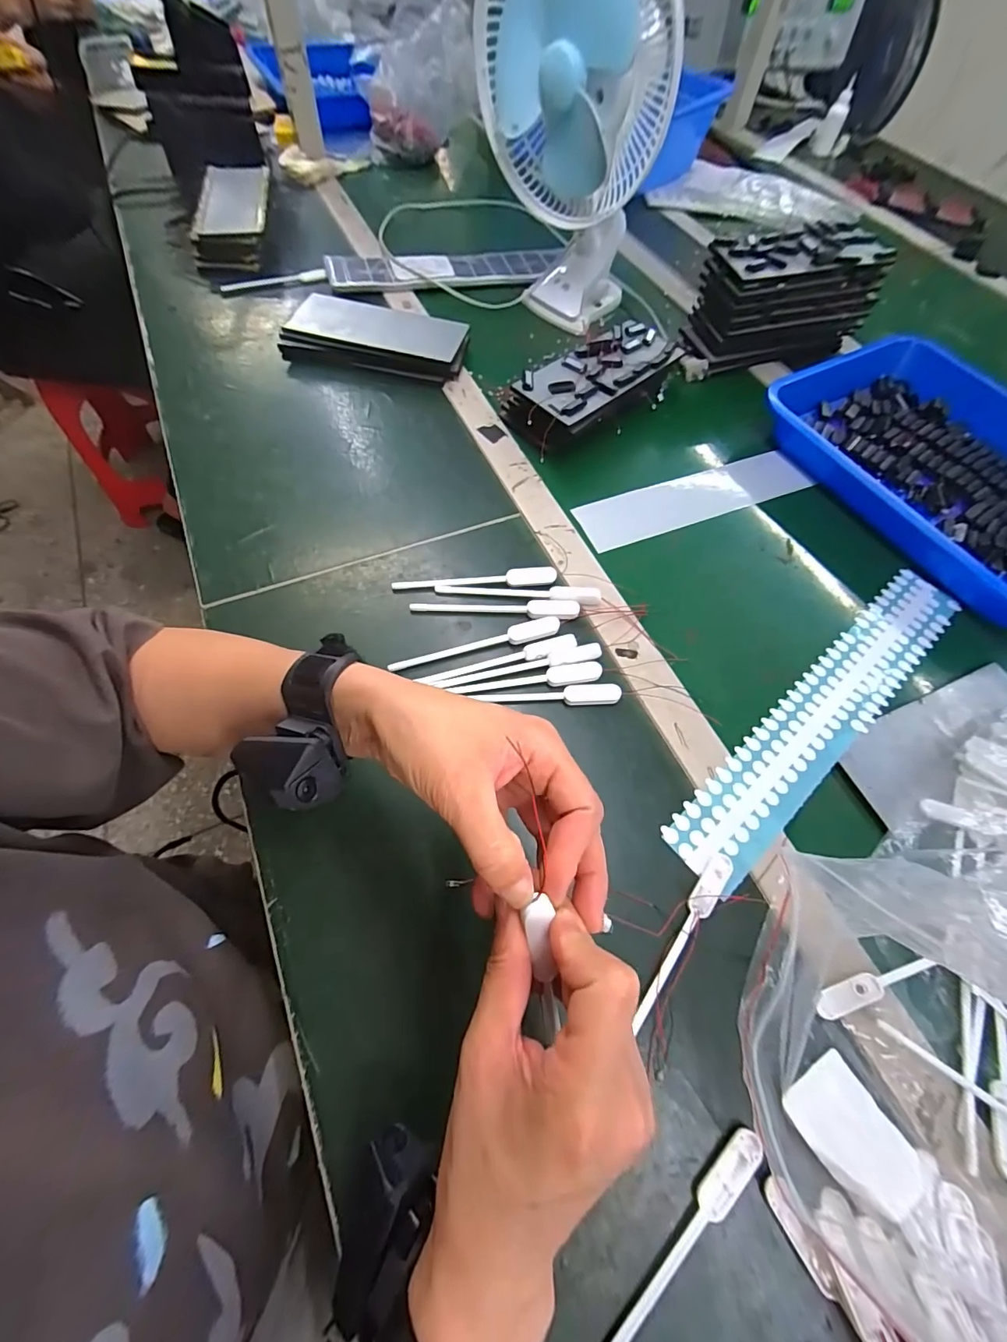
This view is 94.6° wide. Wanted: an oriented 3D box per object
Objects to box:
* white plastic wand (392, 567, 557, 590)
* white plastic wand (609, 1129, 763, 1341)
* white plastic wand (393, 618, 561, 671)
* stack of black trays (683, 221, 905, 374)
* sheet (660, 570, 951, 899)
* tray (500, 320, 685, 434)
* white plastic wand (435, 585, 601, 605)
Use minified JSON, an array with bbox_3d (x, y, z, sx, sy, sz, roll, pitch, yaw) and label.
[{"bbox_3d":[-0.026,-0.083,0.417,0.144,0.011,0.017,-1,63,-4],"label":"white plastic wand"},{"bbox_3d":[0.083,0.296,0.231,0.143,0.006,0.016,-37,71,-19],"label":"white plastic wand"},{"bbox_3d":[-0.022,-0.021,0.383,0.144,0.005,0.018,-15,65,-10],"label":"white plastic wand"},{"bbox_3d":[0.344,-0.457,0.574,0.215,0.106,0.082,-11,65,-9],"label":"stack of black trays"},{"bbox_3d":[0.273,0.029,0.388,0.377,0.004,0.061,-37,68,-20],"label":"sheet"},{"bbox_3d":[0.100,-0.312,0.516,0.205,0.057,0.098,-34,70,-18],"label":"tray"},{"bbox_3d":[0.013,-0.069,0.408,0.145,0.007,0.015,3,63,-2],"label":"white plastic wand"}]

